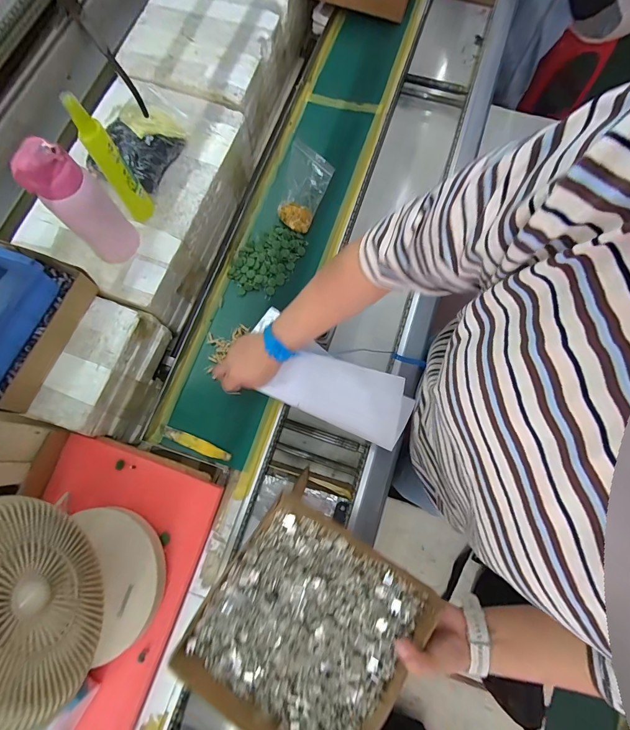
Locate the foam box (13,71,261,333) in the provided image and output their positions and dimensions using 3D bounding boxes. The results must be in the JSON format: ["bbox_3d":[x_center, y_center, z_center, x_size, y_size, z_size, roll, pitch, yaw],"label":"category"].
[{"bbox_3d":[-0.342,-0.334,0.730,0.286,0.155,0.463,16,76,5],"label":"foam box"}]

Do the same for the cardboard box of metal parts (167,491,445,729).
[{"bbox_3d":[-0.008,0.294,0.394,0.215,0.040,0.218,32,78,9],"label":"cardboard box of metal parts"}]

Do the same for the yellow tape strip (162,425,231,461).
[{"bbox_3d":[-0.202,0.133,0.601,0.129,0.010,0.022,22,76,7],"label":"yellow tape strip"}]

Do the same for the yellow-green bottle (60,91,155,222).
[{"bbox_3d":[-0.314,-0.308,0.559,0.041,0.209,0.039,-23,76,-5],"label":"yellow-green bottle"}]

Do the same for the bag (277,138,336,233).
[{"bbox_3d":[-0.024,-0.328,0.663,0.035,0.132,0.102,-23,64,-39],"label":"bag"}]

